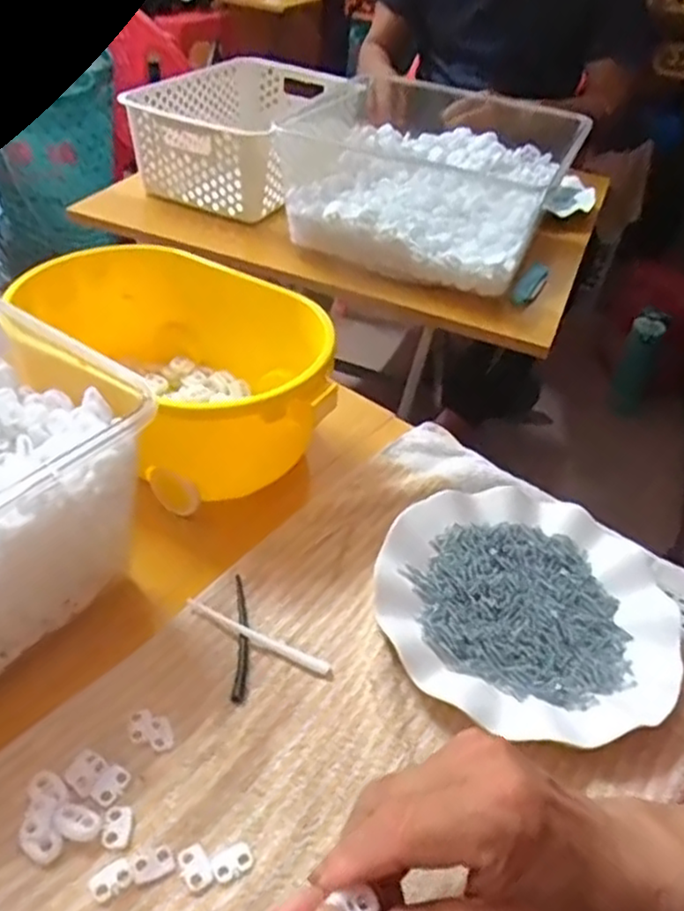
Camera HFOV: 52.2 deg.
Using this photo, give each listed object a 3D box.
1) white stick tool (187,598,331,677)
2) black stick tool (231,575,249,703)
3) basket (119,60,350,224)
[{"bbox_3d":[-0.052,0.108,0.416,0.095,0.007,0.009,20,43,15],"label":"white stick tool"},{"bbox_3d":[-0.060,0.107,0.417,0.009,0.005,0.085,1,41,-7],"label":"black stick tool"},{"bbox_3d":[-0.124,-0.434,0.932,0.197,0.095,0.306,19,42,13],"label":"basket"}]

